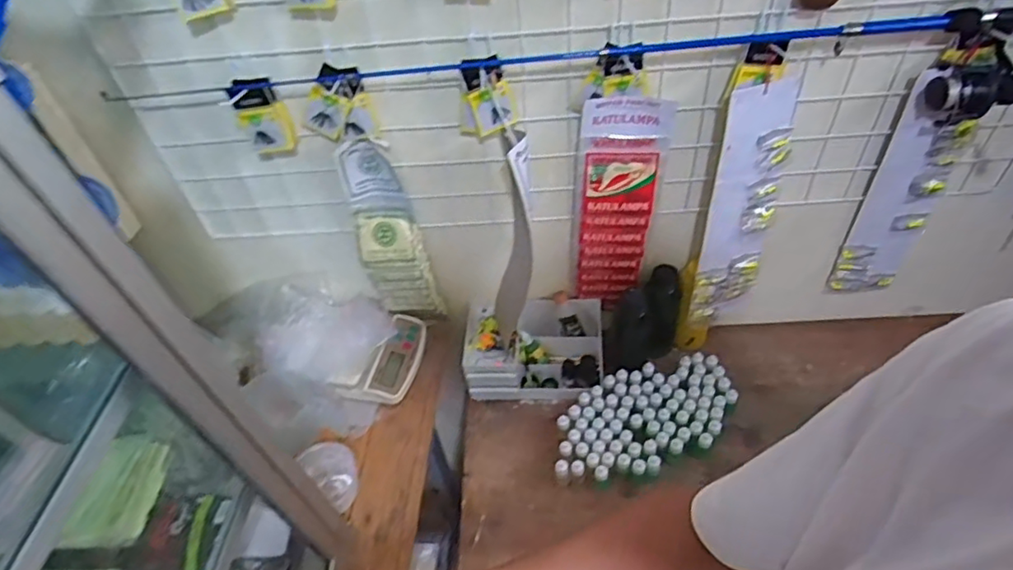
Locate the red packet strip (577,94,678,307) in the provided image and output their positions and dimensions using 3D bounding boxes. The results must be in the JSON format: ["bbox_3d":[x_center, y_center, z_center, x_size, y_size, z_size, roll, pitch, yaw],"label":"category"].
[{"bbox_3d":[0.165,-0.107,0.896,0.111,0.375,0.026,1,47,7],"label":"red packet strip"}]

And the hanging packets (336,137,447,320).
[{"bbox_3d":[-0.170,-0.066,0.933,0.114,0.324,0.056,-13,47,-6],"label":"hanging packets"}]

